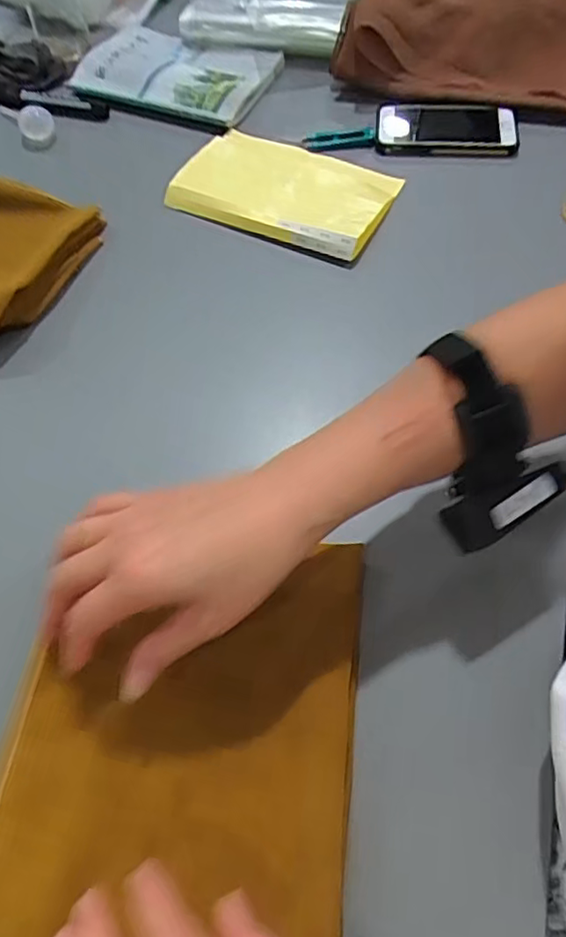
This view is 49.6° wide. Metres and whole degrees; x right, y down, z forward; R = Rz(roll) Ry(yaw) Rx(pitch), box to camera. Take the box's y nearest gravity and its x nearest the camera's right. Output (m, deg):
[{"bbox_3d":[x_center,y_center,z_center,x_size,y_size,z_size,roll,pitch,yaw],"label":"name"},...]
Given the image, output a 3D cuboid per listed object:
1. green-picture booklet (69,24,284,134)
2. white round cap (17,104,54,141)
[{"bbox_3d":[-0.118,-0.421,0.654,0.202,0.018,0.133,25,65,16],"label":"green-picture booklet"},{"bbox_3d":[-0.252,-0.354,0.625,0.034,0.023,0.036,-1,60,2],"label":"white round cap"}]

